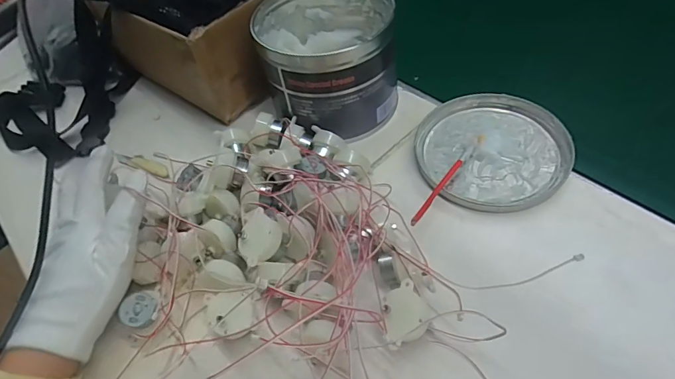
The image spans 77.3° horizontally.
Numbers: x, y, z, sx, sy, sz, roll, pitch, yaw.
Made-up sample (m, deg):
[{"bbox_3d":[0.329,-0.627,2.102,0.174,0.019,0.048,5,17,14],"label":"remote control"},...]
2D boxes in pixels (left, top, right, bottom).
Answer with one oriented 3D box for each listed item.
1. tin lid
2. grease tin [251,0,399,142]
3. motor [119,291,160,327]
[{"bbox_3d":[0.137,-0.040,0.380,0.125,0.012,0.126,-2,52,8],"label":"tin lid"},{"bbox_3d":[-0.009,-0.128,0.413,0.120,0.098,0.135,-11,51,1],"label":"grease tin"},{"bbox_3d":[-0.140,0.086,0.301,0.025,0.010,0.025,-2,53,3],"label":"motor"}]

